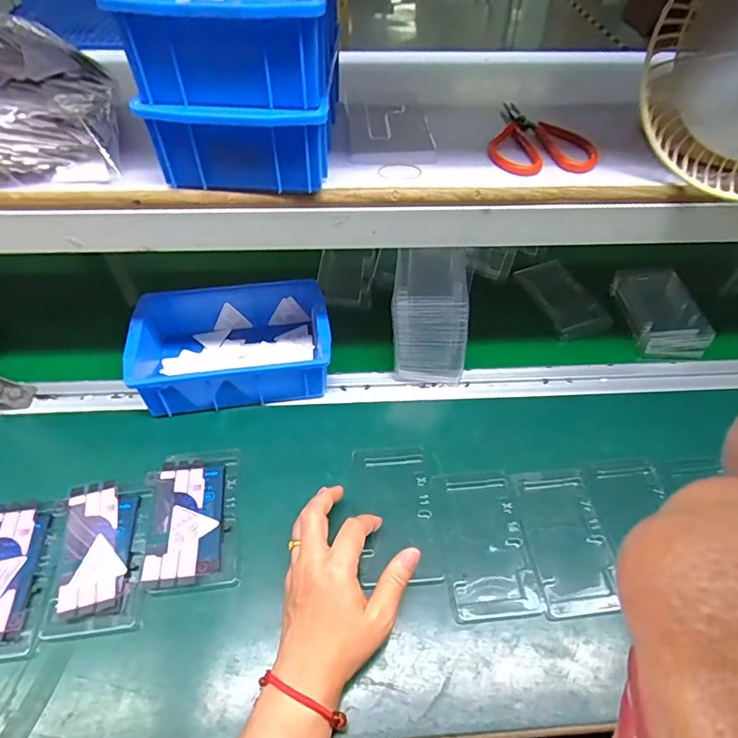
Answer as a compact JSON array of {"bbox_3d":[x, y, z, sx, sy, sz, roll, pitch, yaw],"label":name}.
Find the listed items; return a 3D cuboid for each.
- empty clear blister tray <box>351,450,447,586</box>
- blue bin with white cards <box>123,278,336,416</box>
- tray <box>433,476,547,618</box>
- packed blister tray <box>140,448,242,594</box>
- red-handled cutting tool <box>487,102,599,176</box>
[{"bbox_3d":[0.024,0.132,0.452,0.074,0.007,0.125,-2,53,-4],"label":"empty clear blister tray"},{"bbox_3d":[-0.148,-0.028,0.533,0.200,0.059,0.131,-6,53,-7],"label":"blue bin with white cards"},{"bbox_3d":[0.104,0.153,0.436,0.076,0.005,0.125,-3,53,-5],"label":"tray"},{"bbox_3d":[-0.158,0.132,0.443,0.076,0.008,0.130,-5,53,-7],"label":"packed blister tray"},{"bbox_3d":[0.157,-0.205,0.436,0.089,0.011,0.112,15,51,10],"label":"red-handled cutting tool"}]

